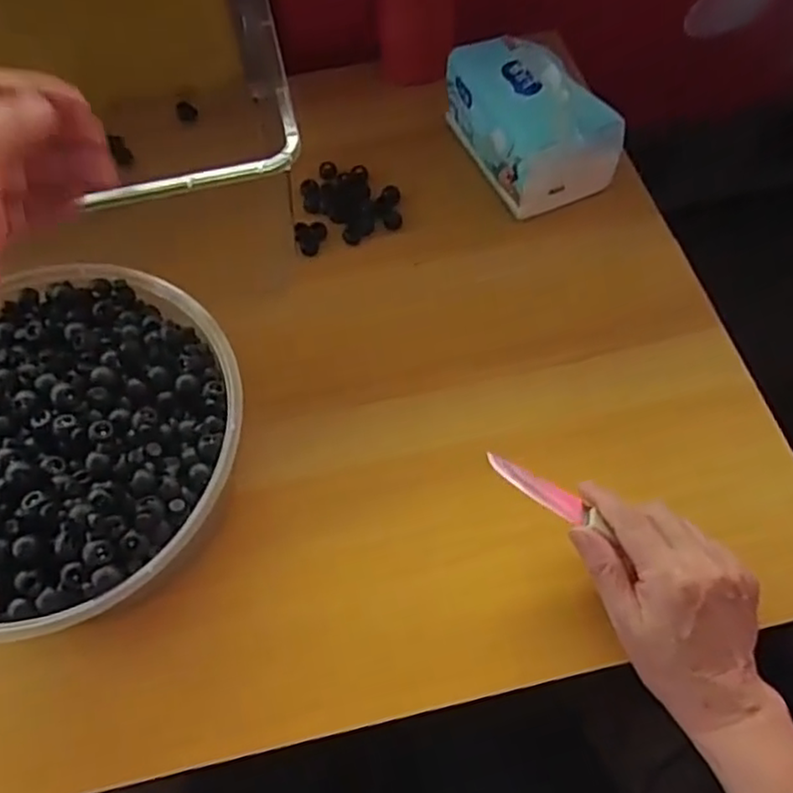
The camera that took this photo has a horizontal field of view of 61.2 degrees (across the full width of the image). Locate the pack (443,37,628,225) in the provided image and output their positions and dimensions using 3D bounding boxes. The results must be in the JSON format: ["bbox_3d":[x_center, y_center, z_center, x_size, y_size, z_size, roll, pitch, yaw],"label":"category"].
[{"bbox_3d":[0.114,-0.238,0.573,0.095,0.079,0.152,-22,64,-9],"label":"pack"}]

